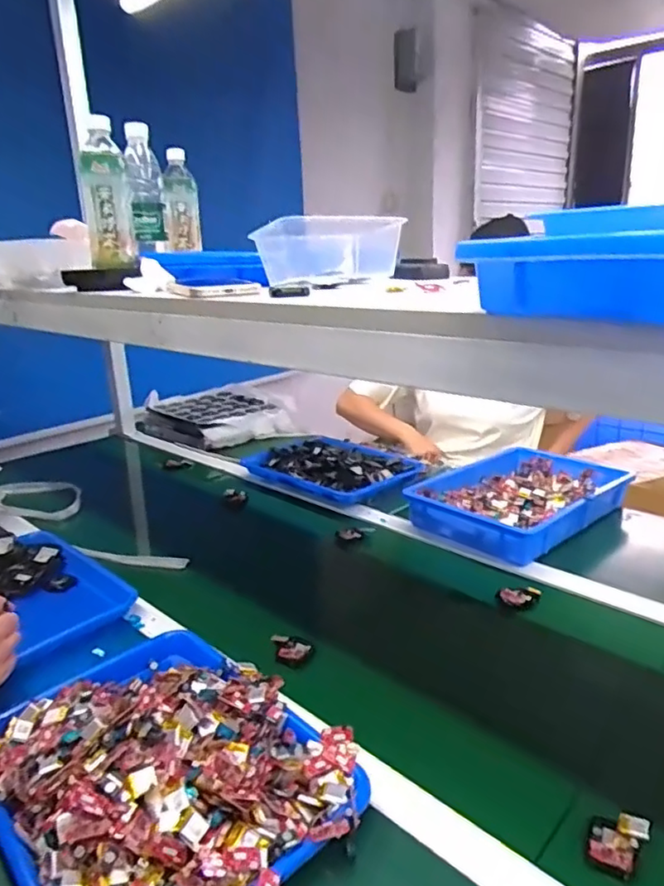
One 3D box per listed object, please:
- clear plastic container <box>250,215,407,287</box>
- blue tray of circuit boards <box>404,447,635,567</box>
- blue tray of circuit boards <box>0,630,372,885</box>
[{"bbox_3d":[-0.004,-0.227,0.720,0.165,0.066,0.086,-12,20,-26],"label":"clear plastic container"},{"bbox_3d":[0.333,0.094,1.097,0.369,0.059,0.270,-18,23,-39],"label":"blue tray of circuit boards"},{"bbox_3d":[-0.157,0.272,0.547,0.261,0.075,0.341,-19,24,-41],"label":"blue tray of circuit boards"}]

